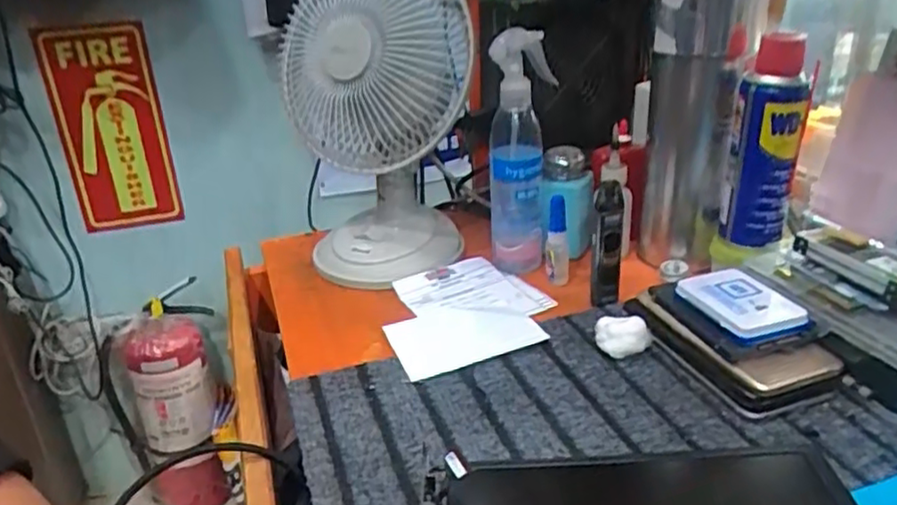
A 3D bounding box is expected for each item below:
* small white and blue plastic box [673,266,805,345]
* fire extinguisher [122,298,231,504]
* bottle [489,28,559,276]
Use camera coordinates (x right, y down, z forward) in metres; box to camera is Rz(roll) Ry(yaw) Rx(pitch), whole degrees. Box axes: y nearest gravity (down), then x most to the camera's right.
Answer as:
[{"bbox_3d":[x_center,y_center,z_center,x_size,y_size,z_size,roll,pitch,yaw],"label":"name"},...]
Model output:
[{"bbox_3d":[0.209,0.037,0.483,0.064,0.013,0.076,-10,26,-15],"label":"small white and blue plastic box"},{"bbox_3d":[-0.533,0.327,1.328,0.154,0.451,0.117,-15,28,-24],"label":"fire extinguisher"},{"bbox_3d":[0.067,-0.093,0.629,0.054,0.214,0.068,4,27,18],"label":"bottle"}]

